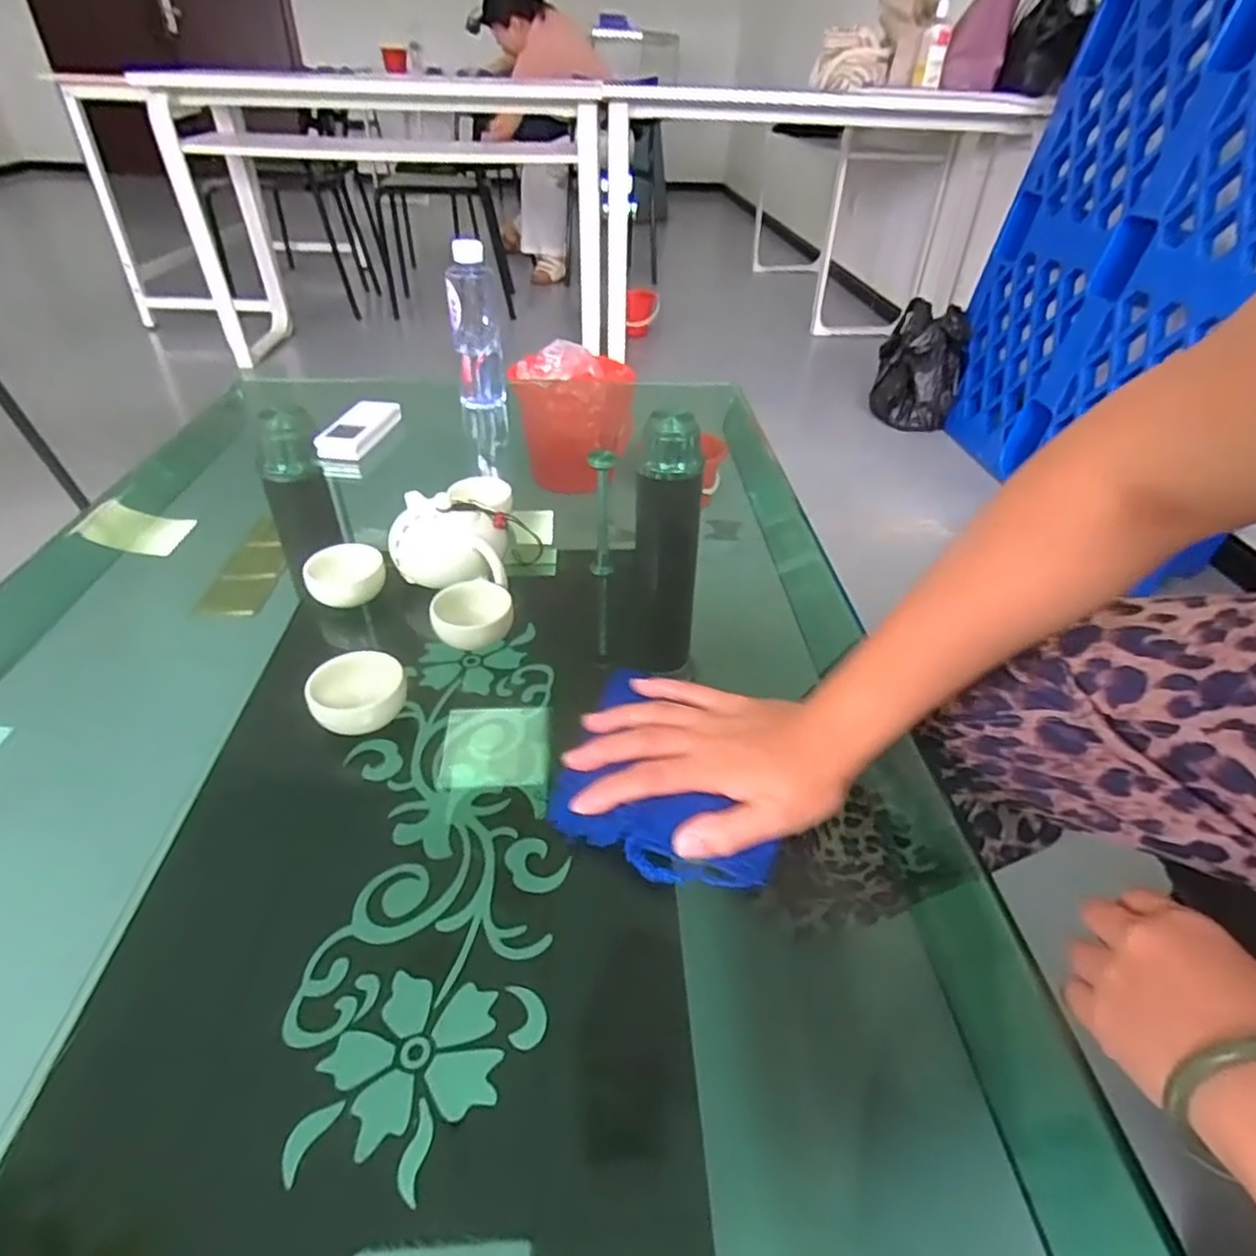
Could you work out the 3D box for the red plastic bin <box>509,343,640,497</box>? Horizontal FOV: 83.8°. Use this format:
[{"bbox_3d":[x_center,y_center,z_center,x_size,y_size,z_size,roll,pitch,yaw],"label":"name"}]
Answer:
[{"bbox_3d":[-0.123,-0.463,1.617,0.265,0.291,0.258,4,38,2],"label":"red plastic bin"}]

